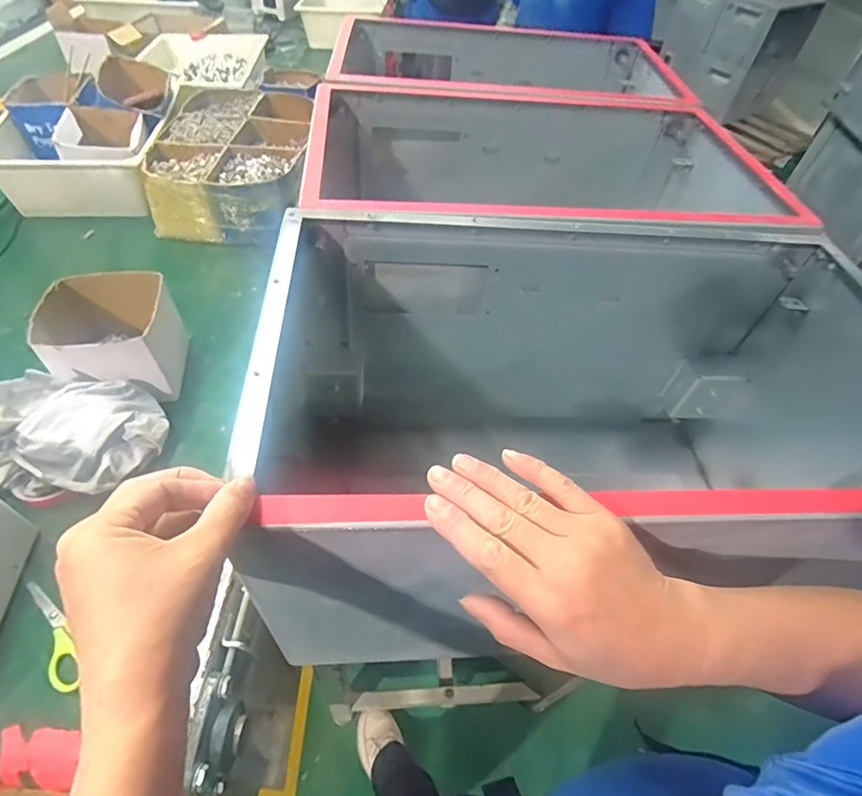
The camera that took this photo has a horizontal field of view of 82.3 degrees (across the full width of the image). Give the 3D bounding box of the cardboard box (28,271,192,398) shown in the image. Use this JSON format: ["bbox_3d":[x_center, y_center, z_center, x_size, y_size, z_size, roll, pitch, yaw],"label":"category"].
[{"bbox_3d":[-0.421,-0.071,0.651,0.151,0.114,0.152,-7,52,-11],"label":"cardboard box"}]

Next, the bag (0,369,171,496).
[{"bbox_3d":[-0.430,0.037,0.582,0.197,0.091,0.135,4,51,-2],"label":"bag"}]

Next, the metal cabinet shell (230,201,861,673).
[{"bbox_3d":[0.187,0.050,0.514,0.627,0.349,0.325,0,51,-6],"label":"metal cabinet shell"}]

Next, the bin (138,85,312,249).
[{"bbox_3d":[-0.397,-0.479,0.987,0.249,0.108,0.436,-2,51,-8],"label":"bin"}]

